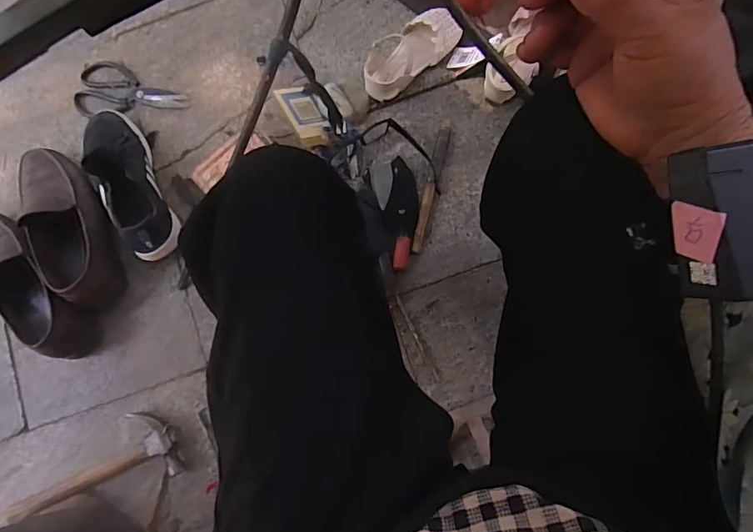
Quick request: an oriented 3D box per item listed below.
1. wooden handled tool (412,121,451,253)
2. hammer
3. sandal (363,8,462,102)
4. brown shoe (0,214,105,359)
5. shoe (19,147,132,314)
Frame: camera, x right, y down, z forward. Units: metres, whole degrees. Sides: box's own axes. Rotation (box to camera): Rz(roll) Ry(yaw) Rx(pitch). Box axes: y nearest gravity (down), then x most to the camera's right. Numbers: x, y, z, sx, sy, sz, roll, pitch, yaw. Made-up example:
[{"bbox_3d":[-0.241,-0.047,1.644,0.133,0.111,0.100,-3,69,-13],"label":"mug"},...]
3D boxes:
[{"bbox_3d":[0.086,-0.126,0.727,0.021,0.011,0.212,13,82,5],"label":"wooden handled tool"},{"bbox_3d":[-0.416,0.289,0.702,0.262,0.035,0.097,-16,80,1],"label":"hammer"},{"bbox_3d":[0.045,-0.331,0.730,0.164,0.051,0.088,-39,81,-1],"label":"sandal"},{"bbox_3d":[-0.533,0.026,0.721,0.281,0.079,0.104,43,86,9],"label":"brown shoe"},{"bbox_3d":[-0.469,-0.064,0.722,0.113,0.083,0.272,-23,81,1],"label":"shoe"}]

